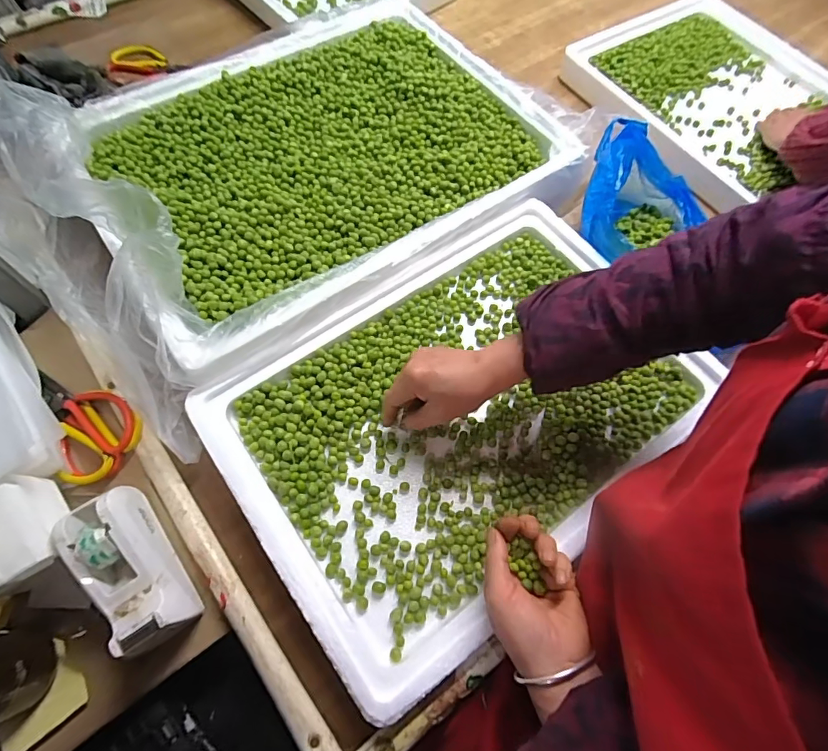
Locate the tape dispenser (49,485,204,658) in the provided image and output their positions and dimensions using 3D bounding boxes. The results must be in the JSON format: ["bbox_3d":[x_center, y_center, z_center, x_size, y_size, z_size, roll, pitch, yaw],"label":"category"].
[{"bbox_3d":[-0.250,0.168,0.399,0.059,0.081,0.138,-34,72,-16],"label":"tape dispenser"}]

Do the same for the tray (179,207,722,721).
[{"bbox_3d":[0.063,0.026,0.502,0.499,0.030,0.346,-34,72,-16],"label":"tray"}]

